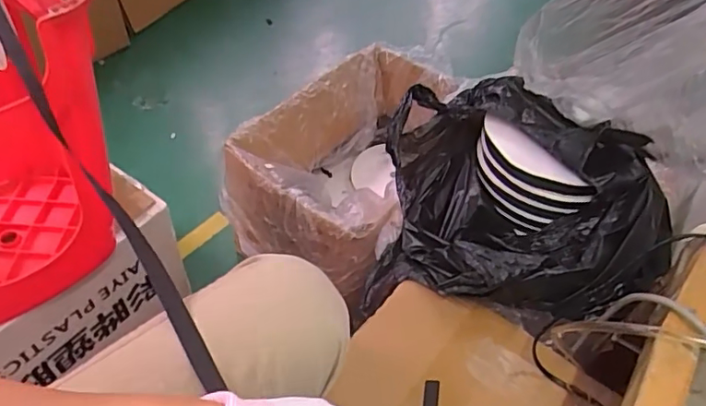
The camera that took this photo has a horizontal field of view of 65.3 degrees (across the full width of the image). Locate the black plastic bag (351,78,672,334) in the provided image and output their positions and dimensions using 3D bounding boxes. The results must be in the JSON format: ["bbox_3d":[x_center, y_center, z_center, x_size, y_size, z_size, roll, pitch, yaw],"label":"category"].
[{"bbox_3d":[0.203,-0.023,0.697,0.324,0.195,0.303,10,49,3],"label":"black plastic bag"}]

